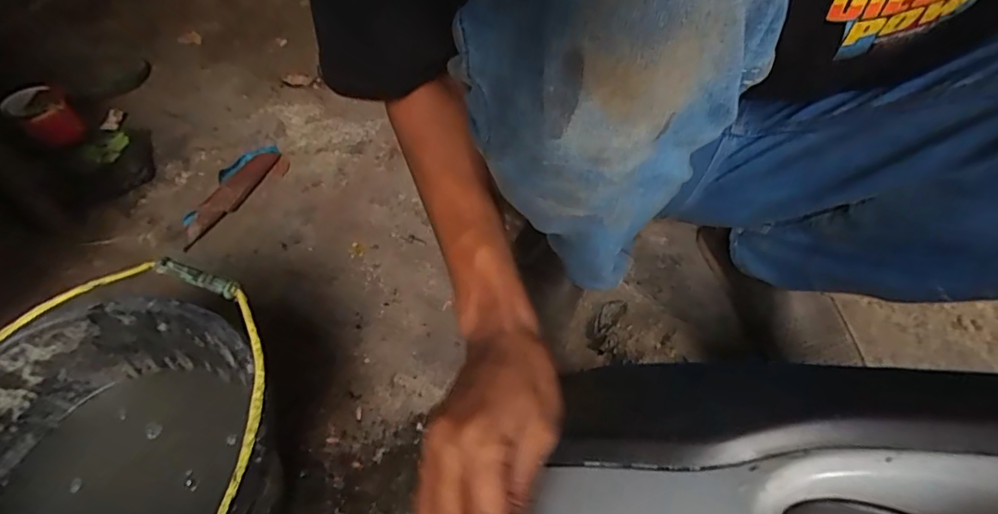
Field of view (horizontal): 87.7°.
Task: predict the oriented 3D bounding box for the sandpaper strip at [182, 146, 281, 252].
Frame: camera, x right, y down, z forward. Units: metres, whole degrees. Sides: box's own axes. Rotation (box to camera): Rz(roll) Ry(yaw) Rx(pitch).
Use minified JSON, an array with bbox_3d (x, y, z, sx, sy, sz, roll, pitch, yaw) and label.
[{"bbox_3d":[-0.396,-0.094,0.763,0.048,0.028,0.195,18,58,16],"label":"sandpaper strip"}]

